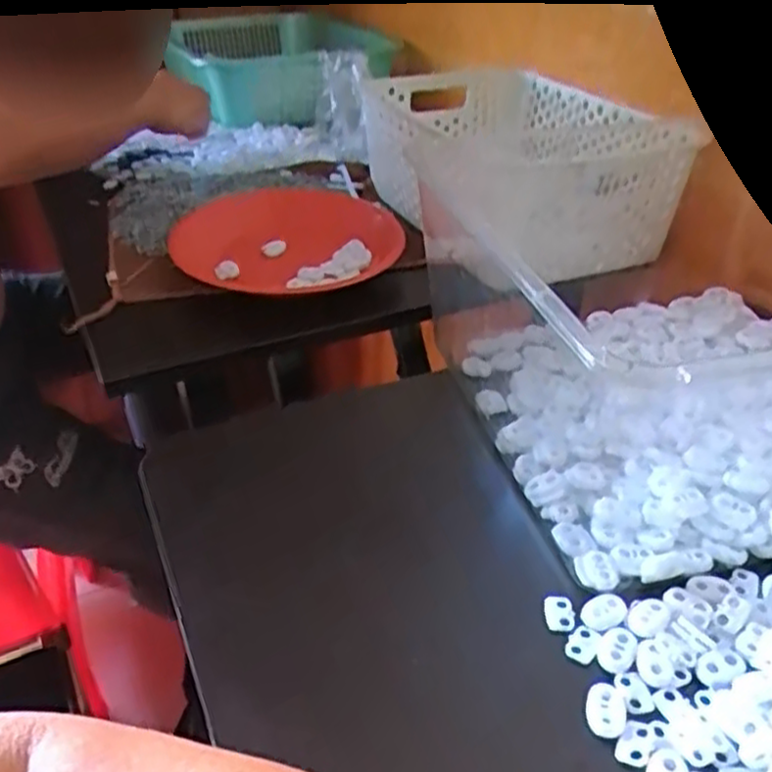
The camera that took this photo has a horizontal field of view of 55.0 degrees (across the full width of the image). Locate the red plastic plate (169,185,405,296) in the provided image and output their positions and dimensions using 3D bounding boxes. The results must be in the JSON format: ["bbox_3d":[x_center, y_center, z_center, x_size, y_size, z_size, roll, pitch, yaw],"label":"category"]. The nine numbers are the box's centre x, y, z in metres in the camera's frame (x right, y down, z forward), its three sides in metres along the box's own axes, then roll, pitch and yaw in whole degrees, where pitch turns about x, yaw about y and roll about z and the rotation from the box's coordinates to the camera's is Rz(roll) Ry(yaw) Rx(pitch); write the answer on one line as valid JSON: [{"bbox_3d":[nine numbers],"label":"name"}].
[{"bbox_3d":[-0.091,-0.146,0.682,0.195,0.025,0.221,-6,35,-7],"label":"red plastic plate"}]

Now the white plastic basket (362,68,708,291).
[{"bbox_3d":[0.122,-0.207,0.742,0.206,0.134,0.322,-12,36,-16],"label":"white plastic basket"}]

